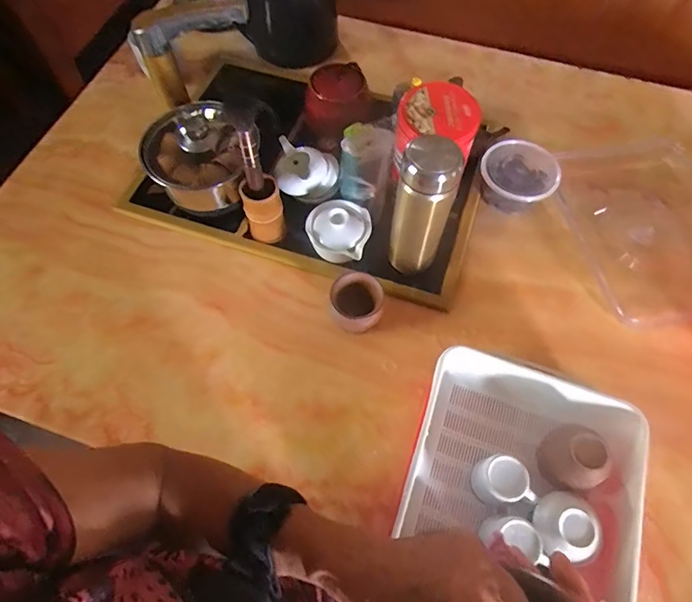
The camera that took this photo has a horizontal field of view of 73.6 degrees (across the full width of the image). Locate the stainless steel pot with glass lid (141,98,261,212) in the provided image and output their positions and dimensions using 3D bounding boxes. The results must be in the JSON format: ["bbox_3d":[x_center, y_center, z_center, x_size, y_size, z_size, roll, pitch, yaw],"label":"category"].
[{"bbox_3d":[-0.188,-0.186,0.615,0.136,0.134,0.116,-19,65,-9],"label":"stainless steel pot with glass lid"}]

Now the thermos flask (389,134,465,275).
[{"bbox_3d":[0.095,-0.111,0.574,0.062,0.184,0.059,17,65,8],"label":"thermos flask"}]

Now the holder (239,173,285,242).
[{"bbox_3d":[-0.109,-0.117,0.621,0.048,0.092,0.043,-12,64,-6],"label":"holder"}]

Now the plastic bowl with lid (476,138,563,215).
[{"bbox_3d":[0.253,-0.184,0.686,0.105,0.055,0.102,0,64,0],"label":"plastic bowl with lid"}]

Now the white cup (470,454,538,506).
[{"bbox_3d":[0.167,0.199,0.509,0.050,0.055,0.050,0,64,0],"label":"white cup"}]

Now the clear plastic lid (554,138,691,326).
[{"bbox_3d":[0.455,-0.116,0.681,0.239,0.012,0.296,-11,64,-5],"label":"clear plastic lid"}]

